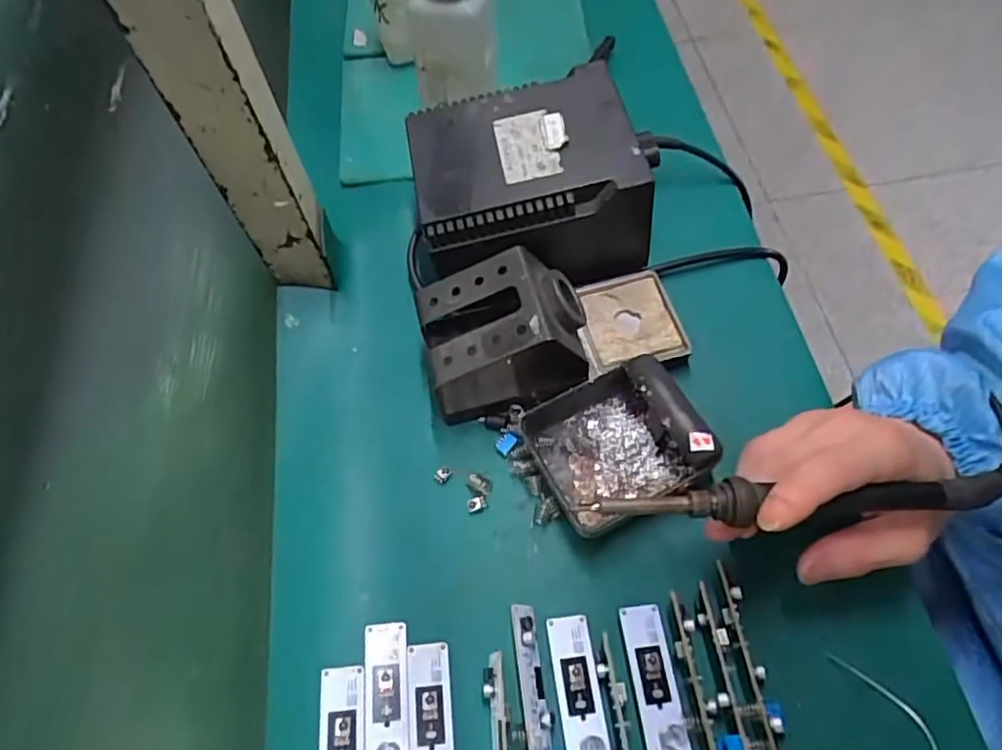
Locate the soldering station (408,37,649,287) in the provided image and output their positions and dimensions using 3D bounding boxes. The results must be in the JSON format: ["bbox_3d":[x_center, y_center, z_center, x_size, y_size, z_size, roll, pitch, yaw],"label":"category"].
[{"bbox_3d":[0.014,-0.129,0.407,0.138,0.081,0.111,-11,61,-2],"label":"soldering station"}]

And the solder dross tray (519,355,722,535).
[{"bbox_3d":[0.065,0.037,0.354,0.092,0.037,0.085,-22,63,-10],"label":"solder dross tray"}]

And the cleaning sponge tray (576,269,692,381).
[{"bbox_3d":[0.083,-0.036,0.404,0.066,0.011,0.068,-10,62,-4],"label":"cleaning sponge tray"}]

